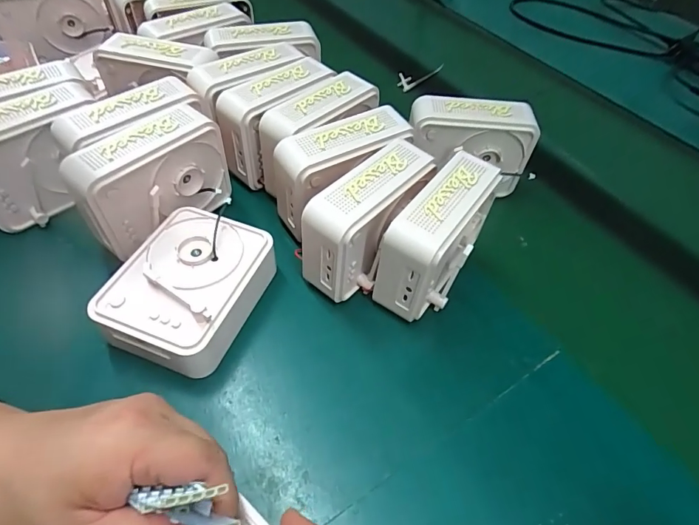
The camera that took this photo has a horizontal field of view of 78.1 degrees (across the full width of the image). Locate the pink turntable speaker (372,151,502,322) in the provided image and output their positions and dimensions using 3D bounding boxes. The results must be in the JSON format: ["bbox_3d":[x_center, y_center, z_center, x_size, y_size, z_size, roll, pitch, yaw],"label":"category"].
[{"bbox_3d":[0.071,-0.016,0.360,0.059,0.103,0.121,29,55,19],"label":"pink turntable speaker"}]

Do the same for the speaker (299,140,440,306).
[{"bbox_3d":[0.017,-0.029,0.366,0.124,0.102,0.055,-34,60,-28],"label":"speaker"}]

